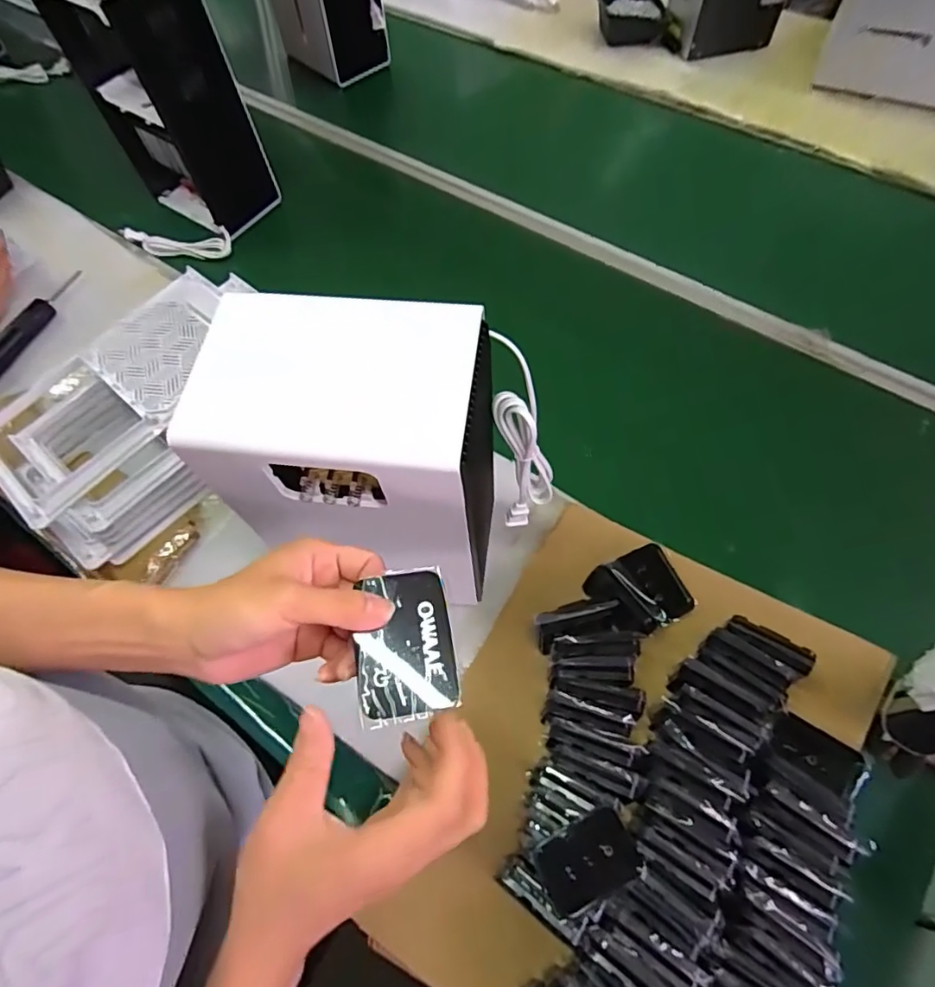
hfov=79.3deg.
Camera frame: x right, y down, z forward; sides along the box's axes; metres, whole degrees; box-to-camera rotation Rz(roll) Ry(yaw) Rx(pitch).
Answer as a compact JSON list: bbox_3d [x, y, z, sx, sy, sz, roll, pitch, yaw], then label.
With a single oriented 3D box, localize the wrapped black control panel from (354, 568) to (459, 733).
[{"bbox_3d":[-0.039,0.093,0.348,0.058,0.015,0.088,-10,64,-2],"label":"wrapped black control panel"}]

